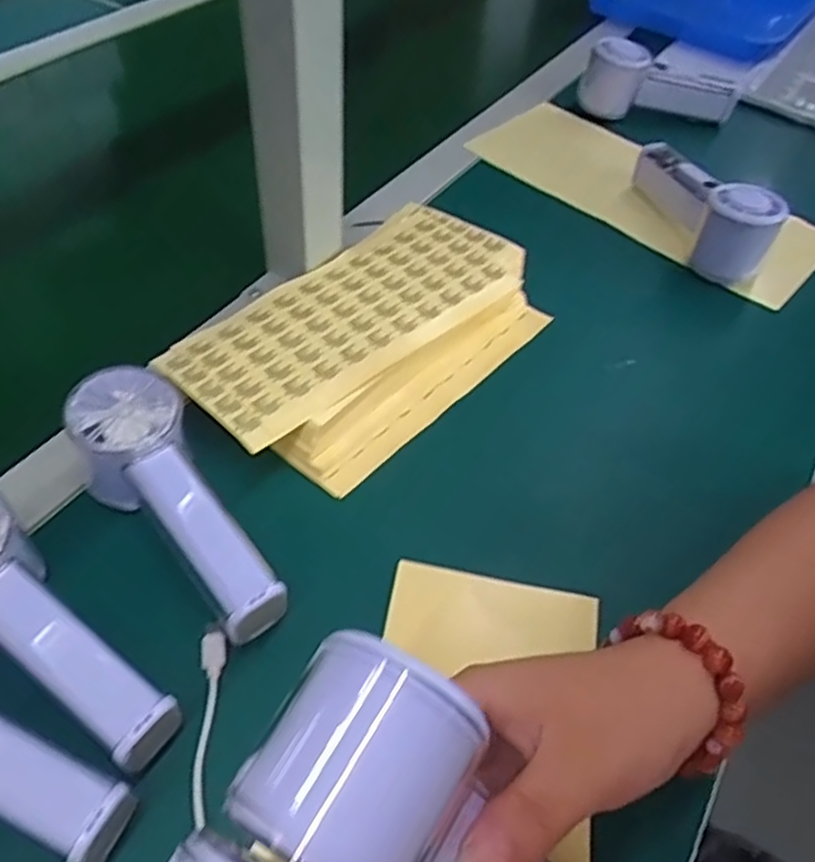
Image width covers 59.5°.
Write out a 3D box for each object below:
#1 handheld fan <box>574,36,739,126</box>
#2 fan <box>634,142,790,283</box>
[{"bbox_3d":[0.256,-0.340,0.715,0.158,0.074,0.051,7,49,1],"label":"handheld fan"},{"bbox_3d":[0.244,-0.191,0.587,0.052,0.071,0.155,-4,50,-9],"label":"fan"}]

